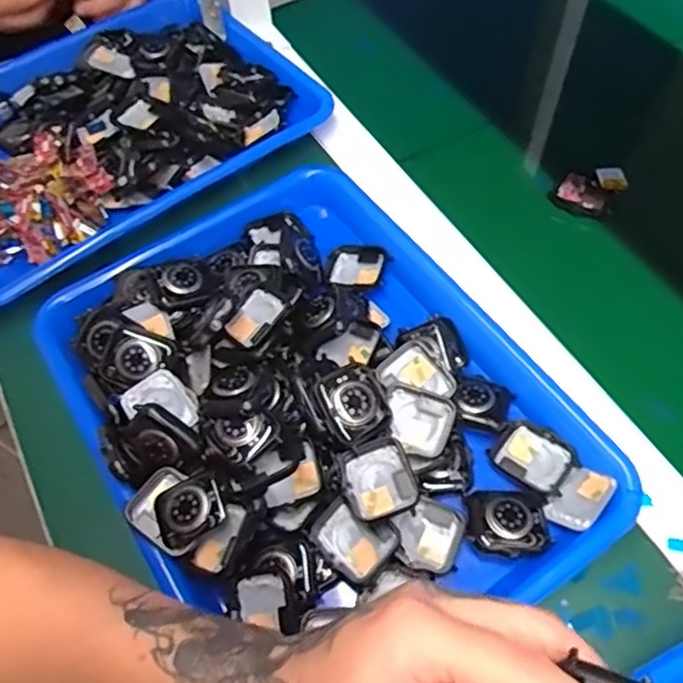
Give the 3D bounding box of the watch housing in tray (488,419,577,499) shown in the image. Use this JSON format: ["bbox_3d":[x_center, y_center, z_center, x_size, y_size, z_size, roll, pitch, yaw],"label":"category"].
[{"bbox_3d":[0.117,0.069,0.390,0.046,0.009,0.036,36,67,23],"label":"watch housing in tray"}]

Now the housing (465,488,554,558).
[{"bbox_3d":[0.093,0.100,0.359,0.042,0.011,0.037,-5,58,2],"label":"housing"}]

